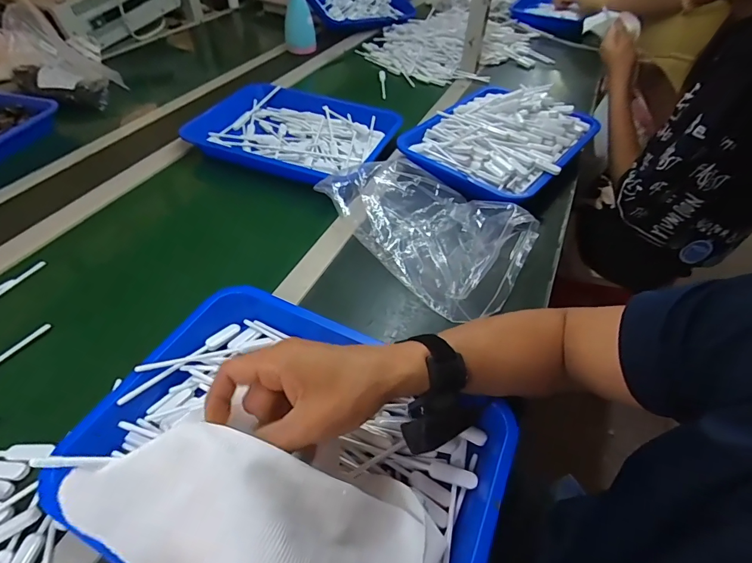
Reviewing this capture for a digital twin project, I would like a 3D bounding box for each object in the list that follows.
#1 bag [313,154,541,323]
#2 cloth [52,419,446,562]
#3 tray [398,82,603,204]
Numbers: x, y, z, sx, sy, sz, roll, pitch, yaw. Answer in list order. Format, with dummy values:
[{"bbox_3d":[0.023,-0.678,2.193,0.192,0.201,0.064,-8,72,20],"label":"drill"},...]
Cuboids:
[{"bbox_3d":[0.083,-0.095,0.599,0.198,0.059,0.318,-31,56,-27],"label":"bag"},{"bbox_3d":[-0.069,0.185,0.261,0.227,0.123,0.155,4,48,0],"label":"cloth"},{"bbox_3d":[0.238,-0.280,0.760,0.272,0.078,0.358,31,54,23],"label":"tray"}]

